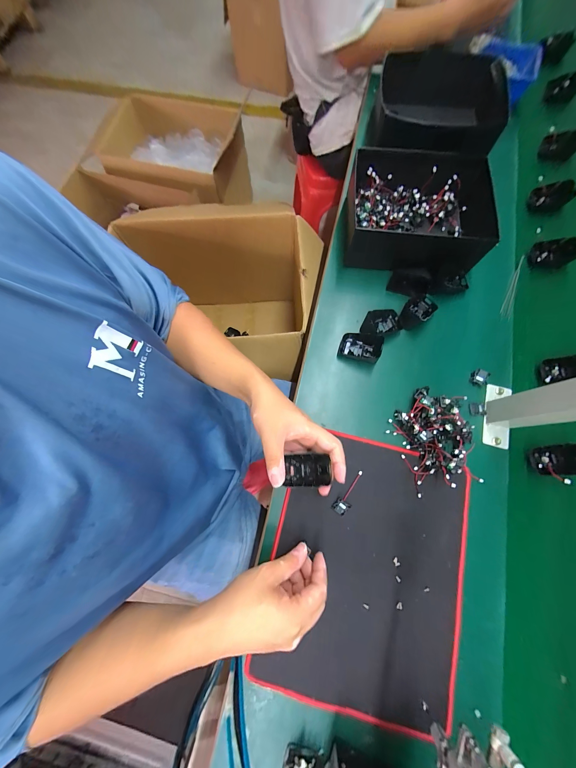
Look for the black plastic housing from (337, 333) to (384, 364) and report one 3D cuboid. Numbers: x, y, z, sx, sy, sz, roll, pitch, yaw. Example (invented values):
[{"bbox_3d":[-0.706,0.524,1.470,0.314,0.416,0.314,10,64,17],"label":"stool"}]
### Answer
[{"bbox_3d":[0.125,-0.064,0.453,0.068,0.027,0.044,14,77,6],"label":"black plastic housing"}]

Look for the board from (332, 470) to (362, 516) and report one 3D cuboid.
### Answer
[{"bbox_3d":[0.093,0.164,0.401,0.021,0.014,0.071,33,78,9],"label":"board"}]

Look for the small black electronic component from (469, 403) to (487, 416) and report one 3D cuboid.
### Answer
[{"bbox_3d":[0.310,0.041,0.432,0.024,0.005,0.020,-2,76,2],"label":"small black electronic component"}]

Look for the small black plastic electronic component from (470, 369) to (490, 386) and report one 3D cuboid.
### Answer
[{"bbox_3d":[0.321,-0.011,0.441,0.025,0.014,0.023,27,78,9],"label":"small black plastic electronic component"}]

